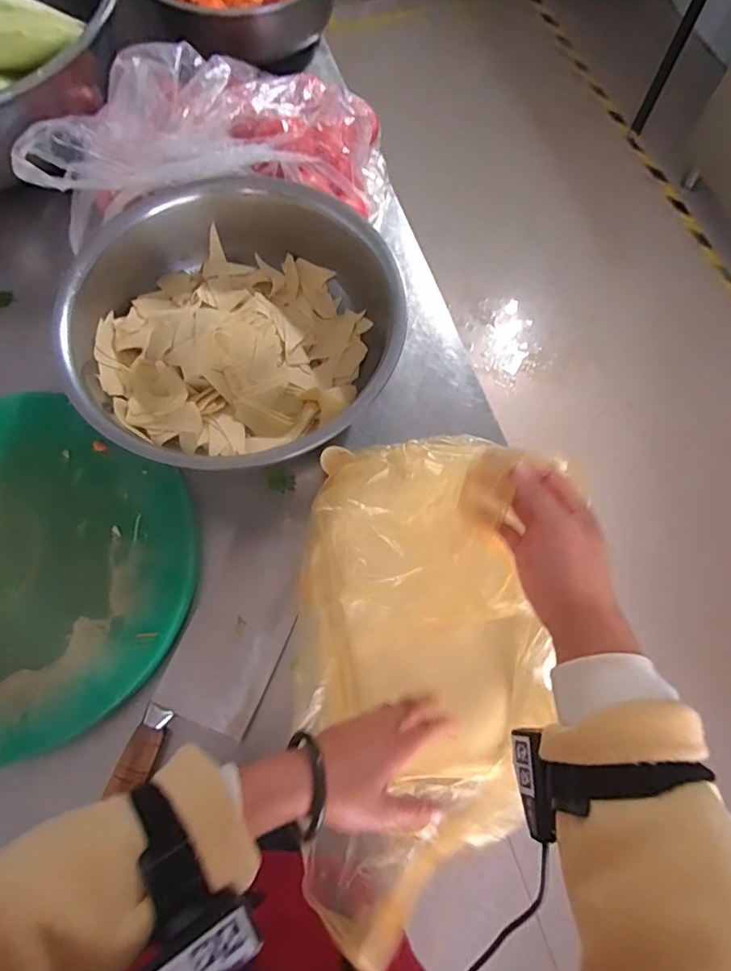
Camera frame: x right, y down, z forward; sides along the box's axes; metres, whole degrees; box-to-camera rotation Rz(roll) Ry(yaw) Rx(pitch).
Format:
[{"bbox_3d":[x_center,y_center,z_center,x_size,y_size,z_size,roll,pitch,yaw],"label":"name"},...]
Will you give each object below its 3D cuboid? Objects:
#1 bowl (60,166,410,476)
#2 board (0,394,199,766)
[{"bbox_3d":[-0.154,-0.186,0.653,0.354,0.127,0.364,0,70,0],"label":"bowl"},{"bbox_3d":[-0.398,0.097,0.594,0.386,0.029,0.367,0,70,0],"label":"board"}]

